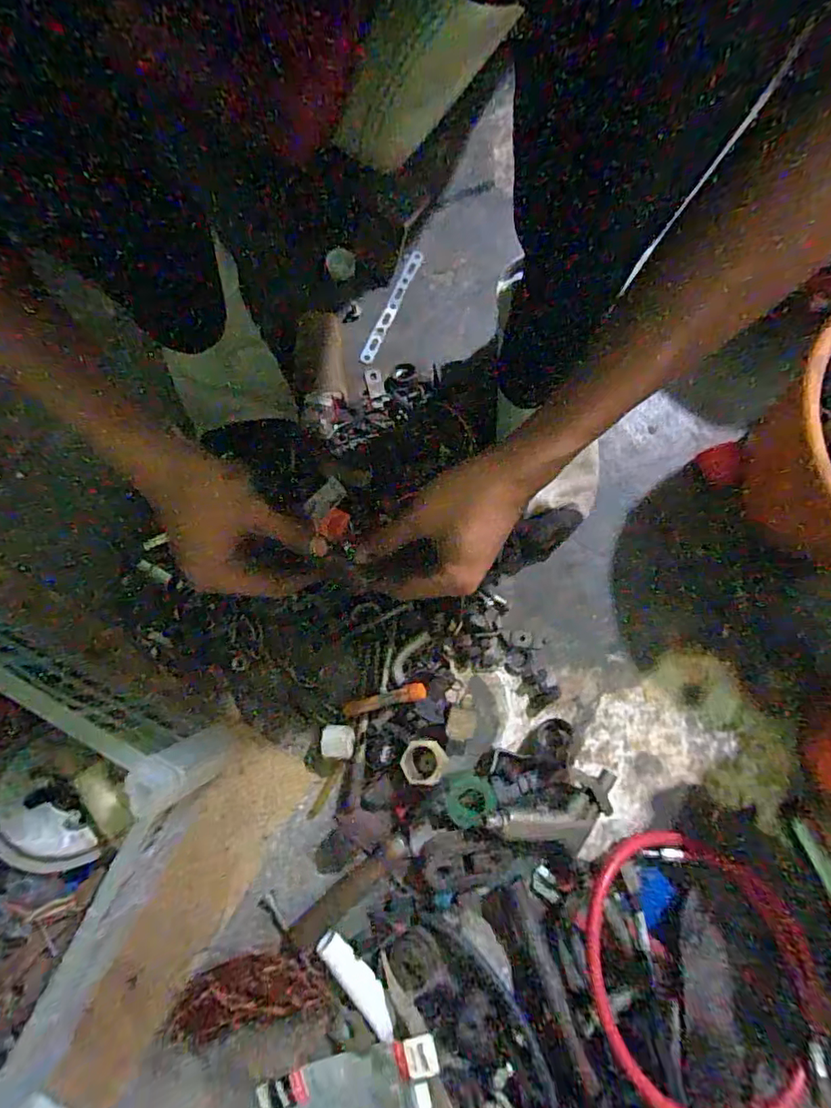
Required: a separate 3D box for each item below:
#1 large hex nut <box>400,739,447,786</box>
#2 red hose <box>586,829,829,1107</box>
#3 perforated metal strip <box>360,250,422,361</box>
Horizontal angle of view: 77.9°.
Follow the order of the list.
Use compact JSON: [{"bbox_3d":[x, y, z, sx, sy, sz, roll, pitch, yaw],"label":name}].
[{"bbox_3d":[0.008,0.178,0.438,0.040,0.018,0.034,2,61,-2],"label":"large hex nut"},{"bbox_3d":[0.228,0.329,0.401,0.181,0.057,0.194,-34,82,-7],"label":"red hose"},{"bbox_3d":[-0.025,-0.261,0.541,0.014,0.004,0.140,24,80,3],"label":"perforated metal strip"}]

